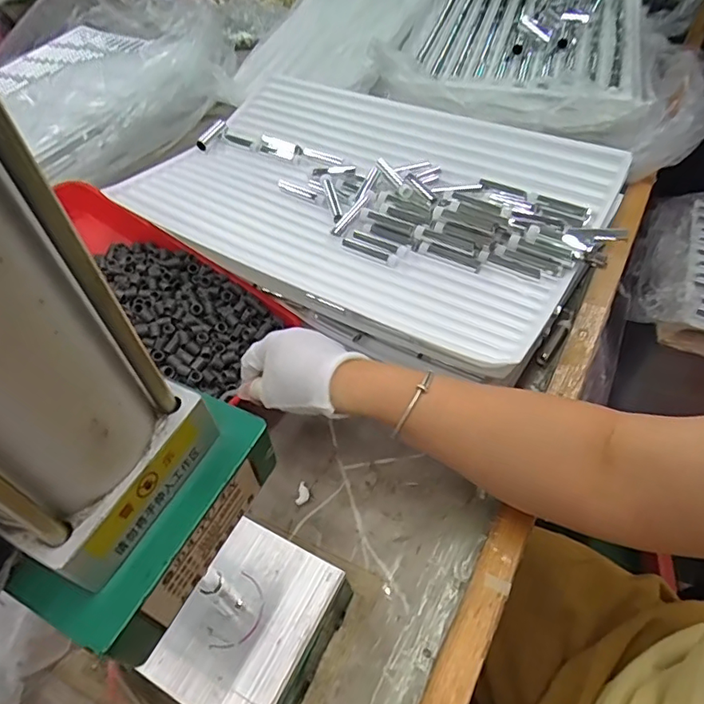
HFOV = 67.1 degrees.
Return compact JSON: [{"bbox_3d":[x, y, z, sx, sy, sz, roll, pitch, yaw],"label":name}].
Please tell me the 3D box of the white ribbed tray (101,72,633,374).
[{"bbox_3d":[0.007,-0.175,0.599,0.488,0.062,0.323,26,56,24],"label":"white ribbed tray"}]

